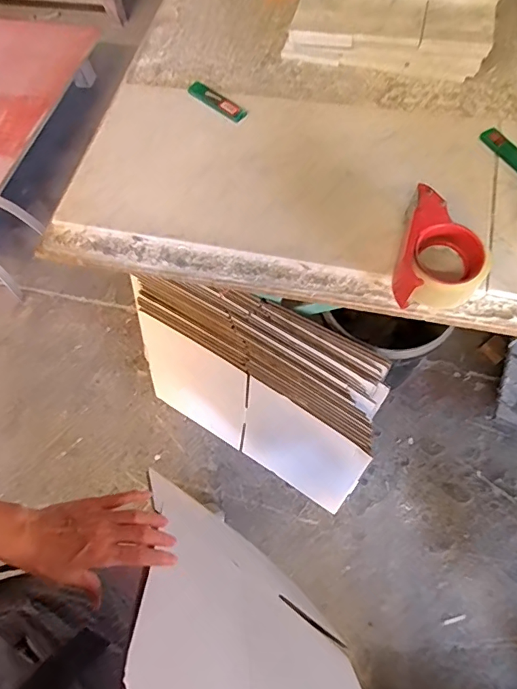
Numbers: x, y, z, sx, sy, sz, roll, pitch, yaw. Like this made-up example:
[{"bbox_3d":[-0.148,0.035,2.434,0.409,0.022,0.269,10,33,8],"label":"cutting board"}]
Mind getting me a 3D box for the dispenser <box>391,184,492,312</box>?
[{"bbox_3d":[0.227,-0.108,0.547,0.103,0.065,0.132,14,66,11],"label":"dispenser"}]

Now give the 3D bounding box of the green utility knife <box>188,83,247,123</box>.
[{"bbox_3d":[-0.069,-0.396,0.731,0.113,0.019,0.028,40,72,19],"label":"green utility knife"}]

